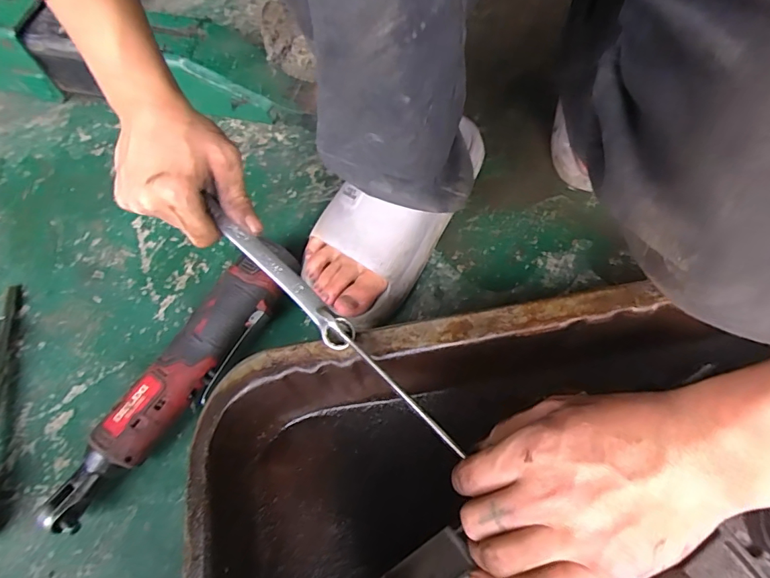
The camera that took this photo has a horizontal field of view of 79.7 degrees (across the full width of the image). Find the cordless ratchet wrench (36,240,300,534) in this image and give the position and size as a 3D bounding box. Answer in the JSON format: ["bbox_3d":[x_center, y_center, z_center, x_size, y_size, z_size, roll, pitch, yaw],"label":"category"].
[{"bbox_3d":[-0.173,0.079,0.406,0.053,0.051,0.278,29,69,16],"label":"cordless ratchet wrench"}]

